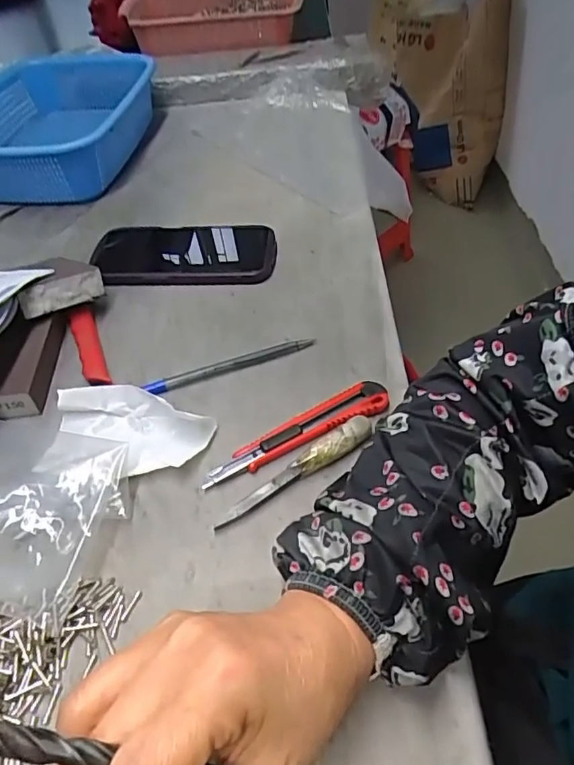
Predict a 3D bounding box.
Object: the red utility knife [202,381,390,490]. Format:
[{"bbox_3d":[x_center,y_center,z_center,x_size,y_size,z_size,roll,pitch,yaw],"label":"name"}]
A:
[{"bbox_3d":[0.008,0.035,0.356,0.134,0.015,0.022,-23,50,-19],"label":"red utility knife"}]

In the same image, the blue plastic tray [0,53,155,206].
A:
[{"bbox_3d":[-0.286,-0.306,0.644,0.218,0.076,0.270,5,47,6],"label":"blue plastic tray"}]

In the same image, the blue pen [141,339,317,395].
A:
[{"bbox_3d":[-0.042,-0.014,0.409,0.132,0.006,0.010,-17,49,-14],"label":"blue pen"}]

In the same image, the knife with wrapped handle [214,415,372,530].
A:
[{"bbox_3d":[0.007,0.055,0.334,0.114,0.020,0.014,-27,52,-23],"label":"knife with wrapped handle"}]

